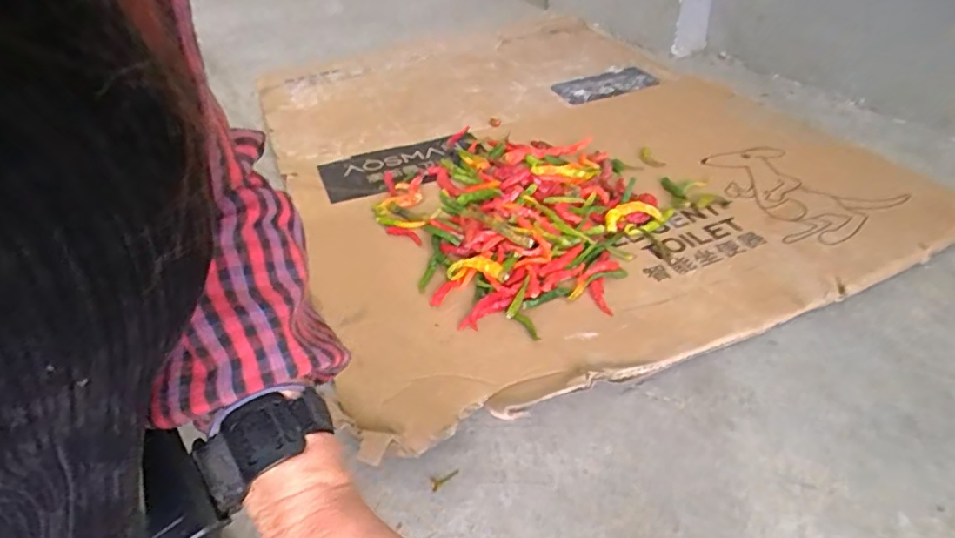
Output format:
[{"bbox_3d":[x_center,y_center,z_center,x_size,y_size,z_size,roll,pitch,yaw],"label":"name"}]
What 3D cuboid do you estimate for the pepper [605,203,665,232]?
[{"bbox_3d":[0.189,-0.065,0.685,0.071,0.022,0.023,-7,40,-4],"label":"pepper"}]

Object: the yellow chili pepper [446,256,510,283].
[{"bbox_3d":[0.002,0.000,0.621,0.070,0.014,0.027,9,41,15],"label":"yellow chili pepper"}]

